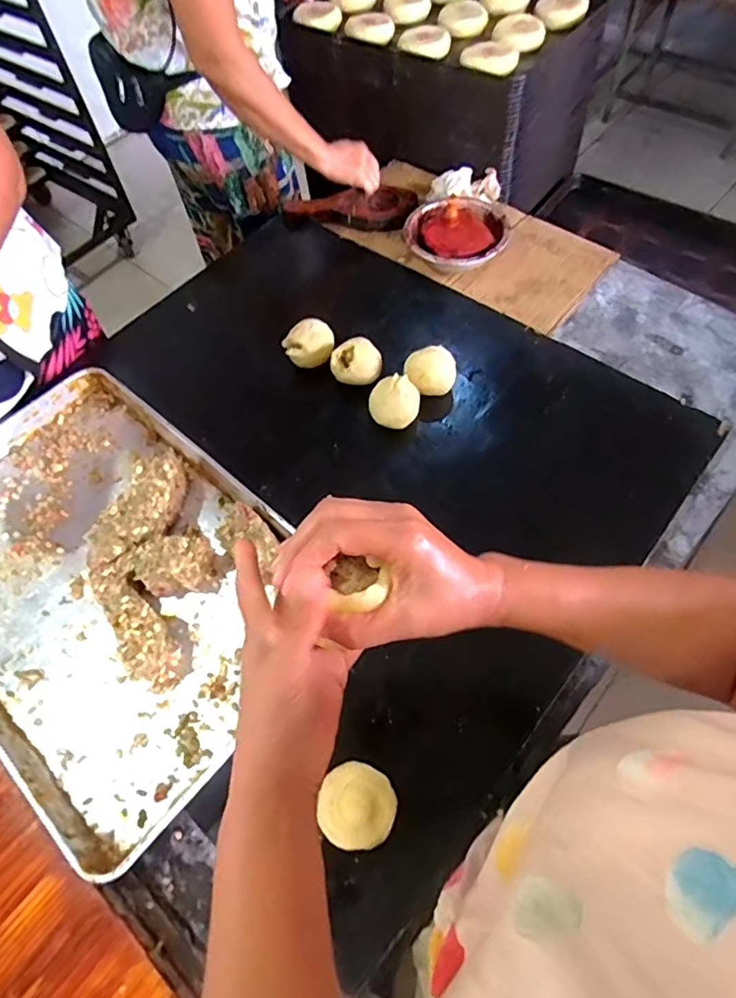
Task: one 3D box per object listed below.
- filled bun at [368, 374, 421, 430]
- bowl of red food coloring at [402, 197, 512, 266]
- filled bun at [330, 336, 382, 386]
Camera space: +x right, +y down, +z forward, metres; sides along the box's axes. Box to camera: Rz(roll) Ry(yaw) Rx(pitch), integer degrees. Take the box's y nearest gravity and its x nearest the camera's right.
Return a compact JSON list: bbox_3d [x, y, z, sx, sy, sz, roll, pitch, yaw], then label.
[{"bbox_3d":[0.039,-0.142,0.809,0.077,0.055,0.064,2,61,5],"label":"filled bun"},{"bbox_3d":[0.164,-0.481,1.004,0.183,0.056,0.168,-1,61,3],"label":"bowl of red food coloring"},{"bbox_3d":[-0.021,-0.208,0.848,0.082,0.060,0.060,-2,61,2],"label":"filled bun"}]

